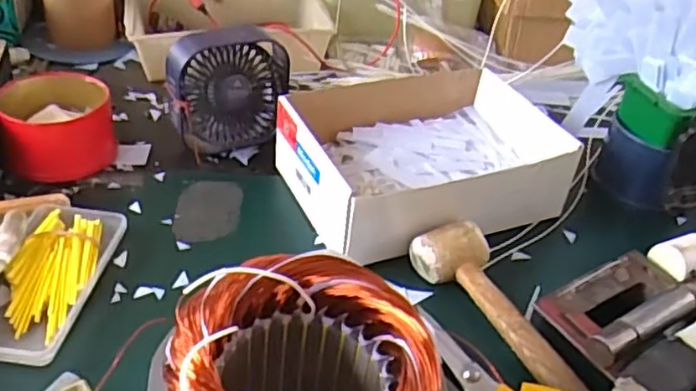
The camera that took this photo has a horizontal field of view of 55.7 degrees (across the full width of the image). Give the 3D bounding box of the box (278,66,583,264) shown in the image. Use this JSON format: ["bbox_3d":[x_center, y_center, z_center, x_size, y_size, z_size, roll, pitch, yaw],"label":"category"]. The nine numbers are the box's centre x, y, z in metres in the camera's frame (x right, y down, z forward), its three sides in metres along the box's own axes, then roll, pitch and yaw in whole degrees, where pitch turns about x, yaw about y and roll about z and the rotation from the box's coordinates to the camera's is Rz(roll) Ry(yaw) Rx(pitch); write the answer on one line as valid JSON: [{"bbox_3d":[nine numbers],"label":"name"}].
[{"bbox_3d":[0.072,-0.042,0.636,0.247,0.064,0.188,-14,43,-23],"label":"box"}]

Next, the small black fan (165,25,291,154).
[{"bbox_3d":[-0.118,-0.104,0.661,0.124,0.122,0.060,-13,22,-24],"label":"small black fan"}]

